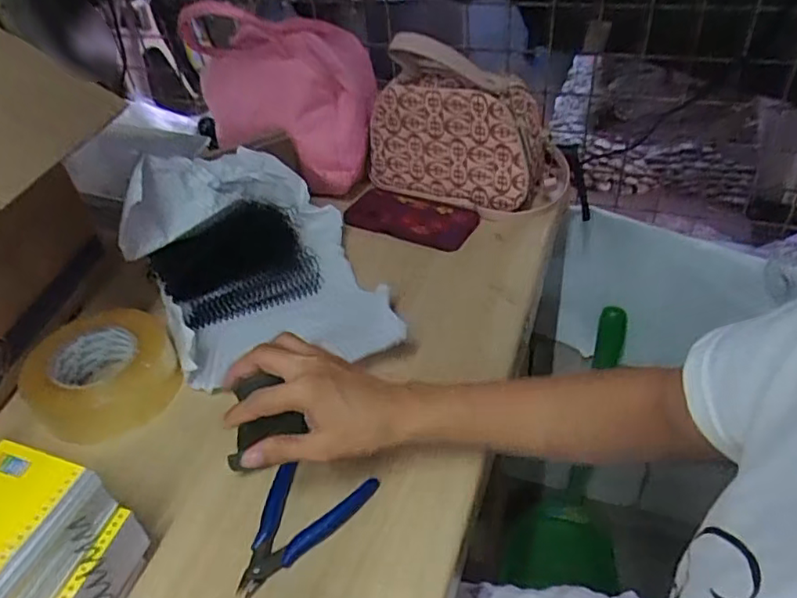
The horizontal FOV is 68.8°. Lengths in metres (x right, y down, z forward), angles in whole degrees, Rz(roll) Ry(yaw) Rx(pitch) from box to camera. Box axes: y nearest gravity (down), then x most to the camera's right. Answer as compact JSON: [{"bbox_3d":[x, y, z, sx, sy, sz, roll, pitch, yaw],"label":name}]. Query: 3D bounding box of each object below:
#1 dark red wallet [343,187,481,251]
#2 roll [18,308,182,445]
[{"bbox_3d":[0.013,-0.104,0.745,0.169,0.010,0.082,16,47,24],"label":"dark red wallet"},{"bbox_3d":[-0.283,0.066,0.561,0.126,0.047,0.119,-21,43,-15],"label":"roll"}]

